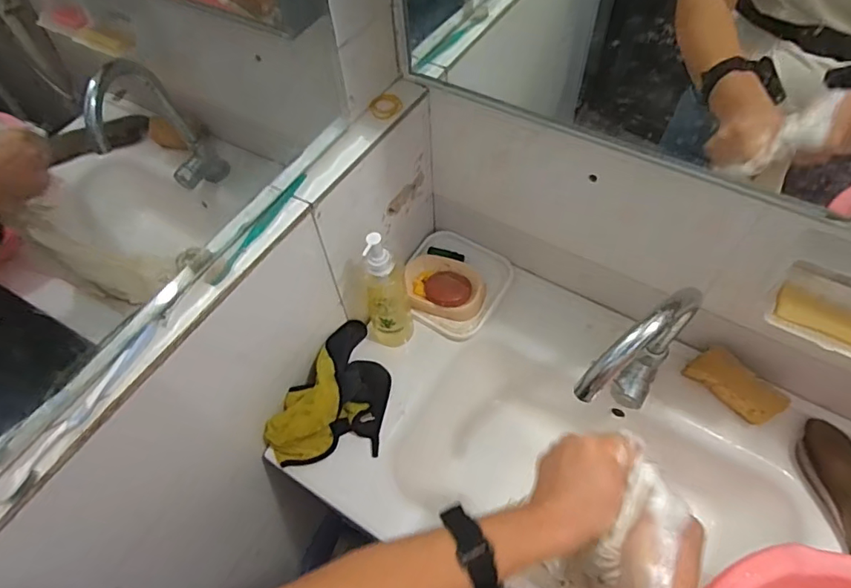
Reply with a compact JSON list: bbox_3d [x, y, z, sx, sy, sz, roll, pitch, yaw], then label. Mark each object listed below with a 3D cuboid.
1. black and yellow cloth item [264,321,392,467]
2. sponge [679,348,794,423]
[{"bbox_3d":[-0.118,0.156,0.756,0.137,0.098,0.232,27,62,20],"label":"black and yellow cloth item"},{"bbox_3d":[0.435,0.127,0.725,0.047,0.042,0.119,-37,62,-19],"label":"sponge"}]

